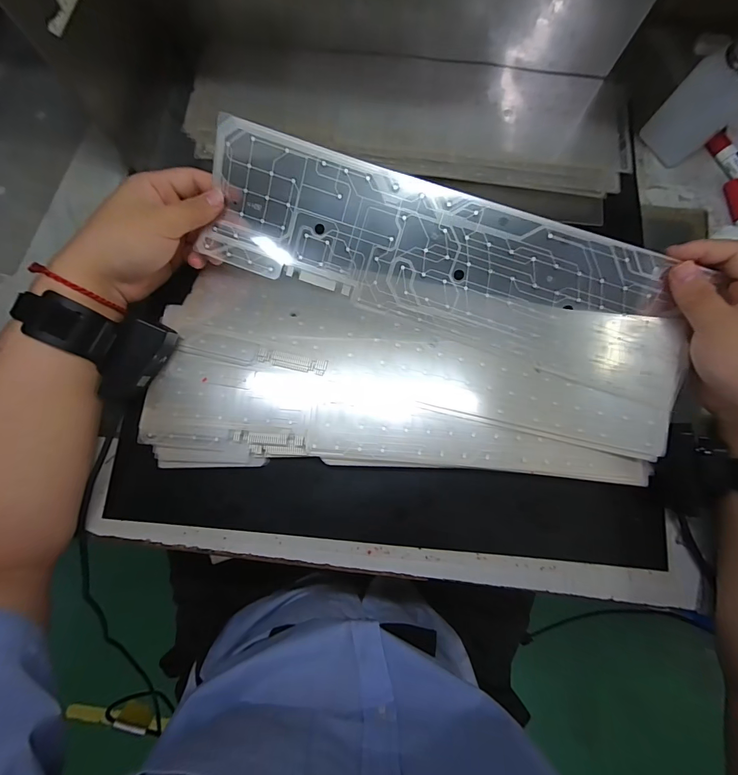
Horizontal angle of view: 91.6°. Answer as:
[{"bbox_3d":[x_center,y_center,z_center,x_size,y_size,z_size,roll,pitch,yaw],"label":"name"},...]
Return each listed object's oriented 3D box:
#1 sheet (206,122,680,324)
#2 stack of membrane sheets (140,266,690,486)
[{"bbox_3d":[0.048,-0.114,0.297,0.364,0.011,0.105,16,105,3],"label":"sheet"},{"bbox_3d":[0.033,-0.011,0.304,0.418,0.020,0.158,2,81,1],"label":"stack of membrane sheets"}]

